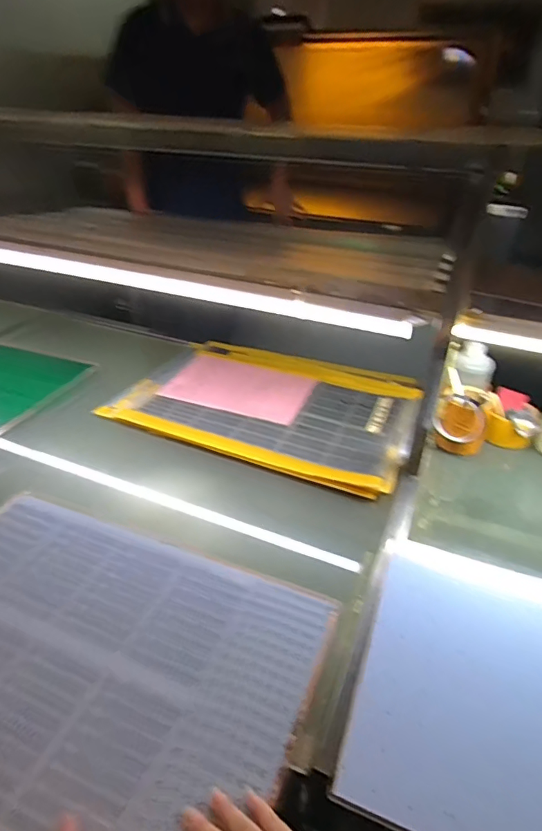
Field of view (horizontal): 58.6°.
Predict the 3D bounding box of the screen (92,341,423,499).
[{"bbox_3d":[0.001,-0.035,1.037,0.589,0.043,0.417,14,35,15],"label":"screen"}]

